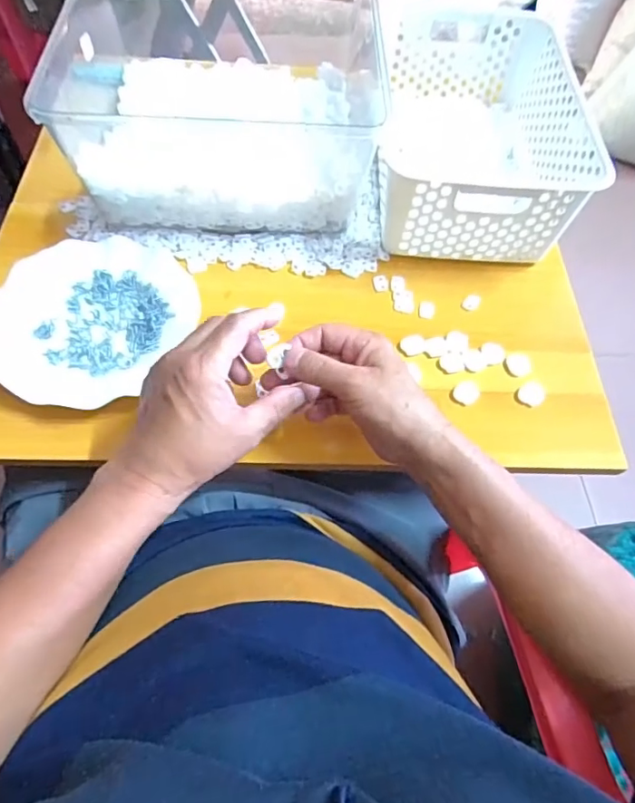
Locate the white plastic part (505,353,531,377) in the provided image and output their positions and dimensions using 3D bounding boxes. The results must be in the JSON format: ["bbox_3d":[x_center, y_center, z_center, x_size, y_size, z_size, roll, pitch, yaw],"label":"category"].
[{"bbox_3d":[0.189,-0.034,0.490,0.023,0.013,0.018,39,65,17],"label":"white plastic part"}]

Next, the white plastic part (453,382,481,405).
[{"bbox_3d":[0.135,-0.008,0.467,0.022,0.011,0.017,34,64,14],"label":"white plastic part"}]

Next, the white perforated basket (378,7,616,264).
[{"bbox_3d":[0.165,-0.295,0.574,0.200,0.109,0.301,4,60,-2],"label":"white perforated basket"}]

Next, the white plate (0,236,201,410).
[{"bbox_3d":[-0.211,-0.080,0.481,0.167,0.018,0.185,29,63,12],"label":"white plate"}]

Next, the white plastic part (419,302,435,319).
[{"bbox_3d":[0.109,-0.091,0.515,0.015,0.005,0.017,8,60,1],"label":"white plastic part"}]

